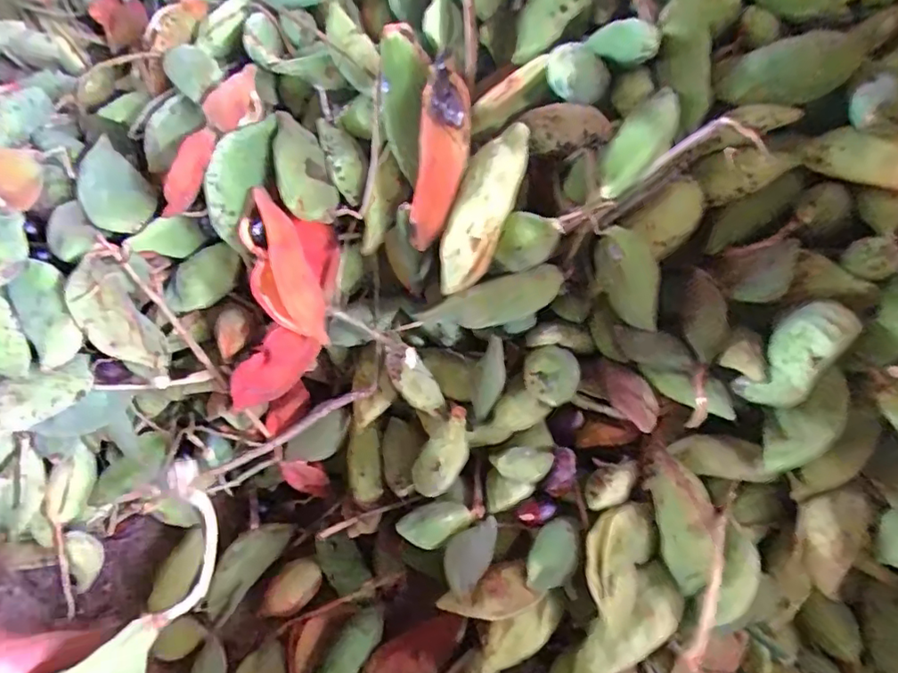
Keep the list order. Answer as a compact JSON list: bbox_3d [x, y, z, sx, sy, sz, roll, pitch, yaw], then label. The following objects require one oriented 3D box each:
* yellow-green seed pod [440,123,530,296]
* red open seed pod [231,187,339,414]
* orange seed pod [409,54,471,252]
[{"bbox_3d":[0.019,-0.074,0.345,0.033,0.106,0.020,30,17,21],"label":"yellow-green seed pod"},{"bbox_3d":[-0.116,-0.018,0.403,0.071,0.155,0.046,11,8,6],"label":"red open seed pod"},{"bbox_3d":[-0.007,-0.103,0.341,0.030,0.106,0.016,16,24,10],"label":"orange seed pod"}]

